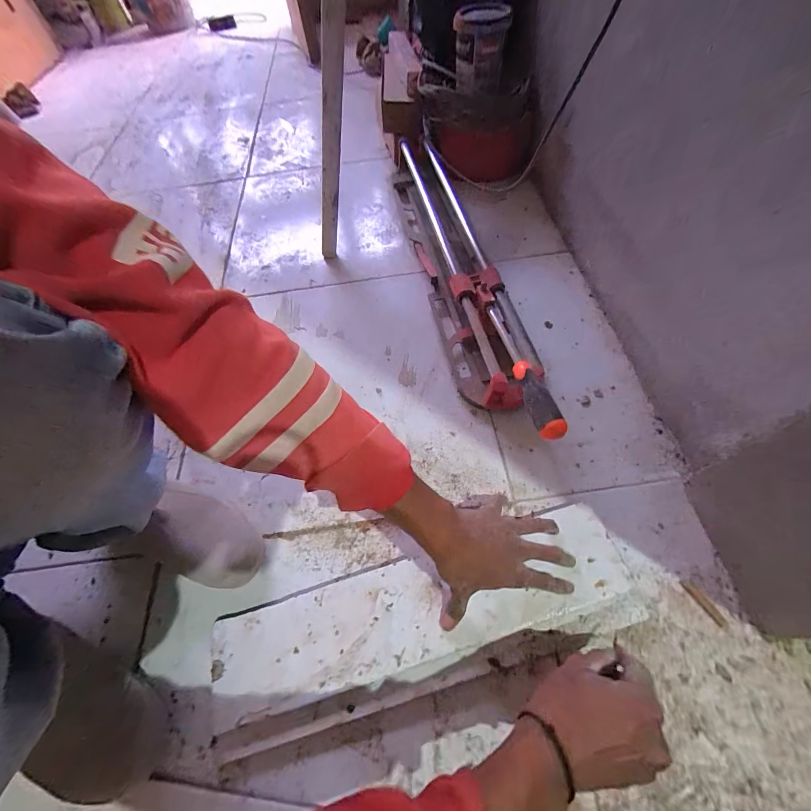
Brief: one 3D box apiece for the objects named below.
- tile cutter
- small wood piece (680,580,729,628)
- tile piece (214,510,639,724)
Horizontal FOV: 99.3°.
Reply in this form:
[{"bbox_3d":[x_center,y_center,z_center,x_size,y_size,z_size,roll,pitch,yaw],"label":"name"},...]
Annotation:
[{"bbox_3d":[0.091,-0.280,0.657,0.107,0.119,0.811,-11,59,-2],"label":"tile cutter"},{"bbox_3d":[0.349,0.230,0.401,0.013,0.004,0.054,-31,62,-13],"label":"small wood piece"},{"bbox_3d":[0.018,0.240,0.410,0.485,0.015,0.127,-12,59,-2],"label":"tile piece"}]

